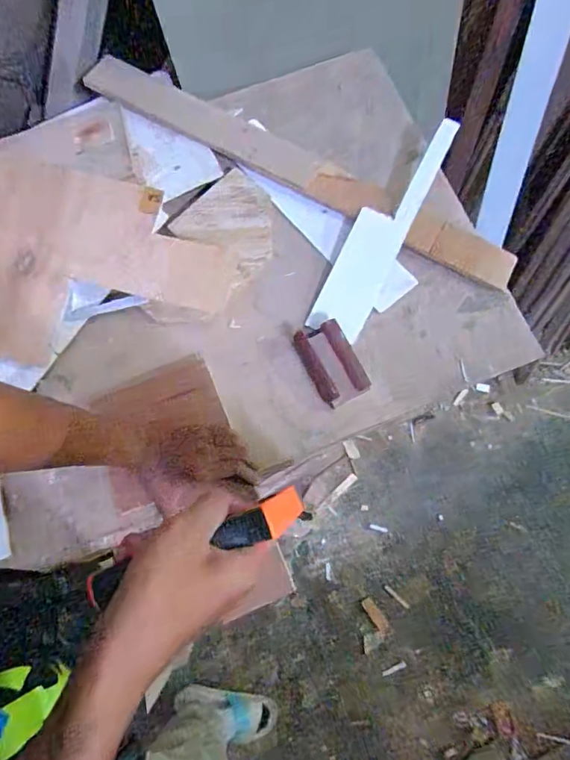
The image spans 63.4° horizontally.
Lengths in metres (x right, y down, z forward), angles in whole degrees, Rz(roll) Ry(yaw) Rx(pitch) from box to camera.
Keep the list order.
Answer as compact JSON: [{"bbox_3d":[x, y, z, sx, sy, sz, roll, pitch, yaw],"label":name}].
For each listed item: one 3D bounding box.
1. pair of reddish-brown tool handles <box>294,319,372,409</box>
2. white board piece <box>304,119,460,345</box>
[{"bbox_3d":[0.059,-0.022,0.590,0.059,0.025,0.107,-27,76,-4],"label":"pair of reddish-brown tool handles"},{"bbox_3d":[0.130,-0.209,0.628,0.075,0.012,0.320,25,88,11],"label":"white board piece"}]

